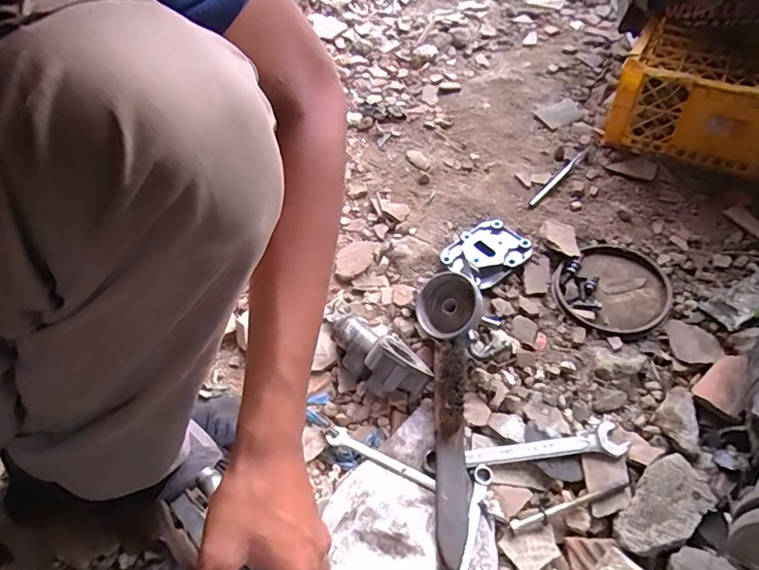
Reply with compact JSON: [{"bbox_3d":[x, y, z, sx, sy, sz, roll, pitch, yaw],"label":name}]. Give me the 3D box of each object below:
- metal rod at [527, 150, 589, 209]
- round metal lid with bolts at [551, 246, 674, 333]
[{"bbox_3d":[0.278,-0.168,0.775,0.011,0.011,0.158,38,61,26],"label":"metal rod"},{"bbox_3d":[0.307,0.005,0.656,0.134,0.013,0.126,0,52,0],"label":"round metal lid with bolts"}]

